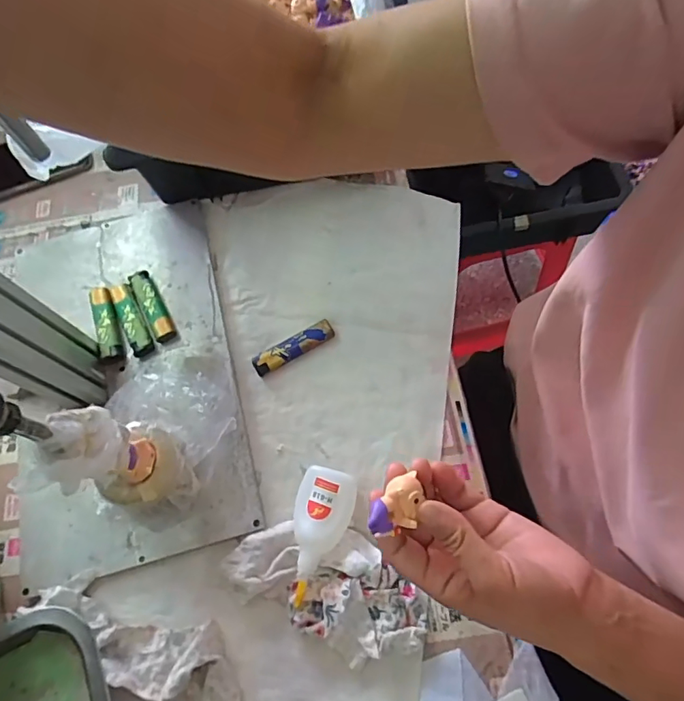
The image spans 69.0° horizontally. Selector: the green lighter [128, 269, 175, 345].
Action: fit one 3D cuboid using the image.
[{"bbox_3d":[-0.187,-0.045,0.486,0.020,0.013,0.086,-27,69,-11],"label":"green lighter"}]

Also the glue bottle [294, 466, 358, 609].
[{"bbox_3d":[-0.020,0.145,0.395,0.045,0.029,0.098,14,68,7],"label":"glue bottle"}]

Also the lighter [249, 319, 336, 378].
[{"bbox_3d":[-0.046,-0.003,0.466,0.080,0.014,0.020,-28,69,-11],"label":"lighter"}]

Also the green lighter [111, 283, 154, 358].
[{"bbox_3d":[-0.206,-0.035,0.483,0.021,0.010,0.089,-26,69,-10],"label":"green lighter"}]

